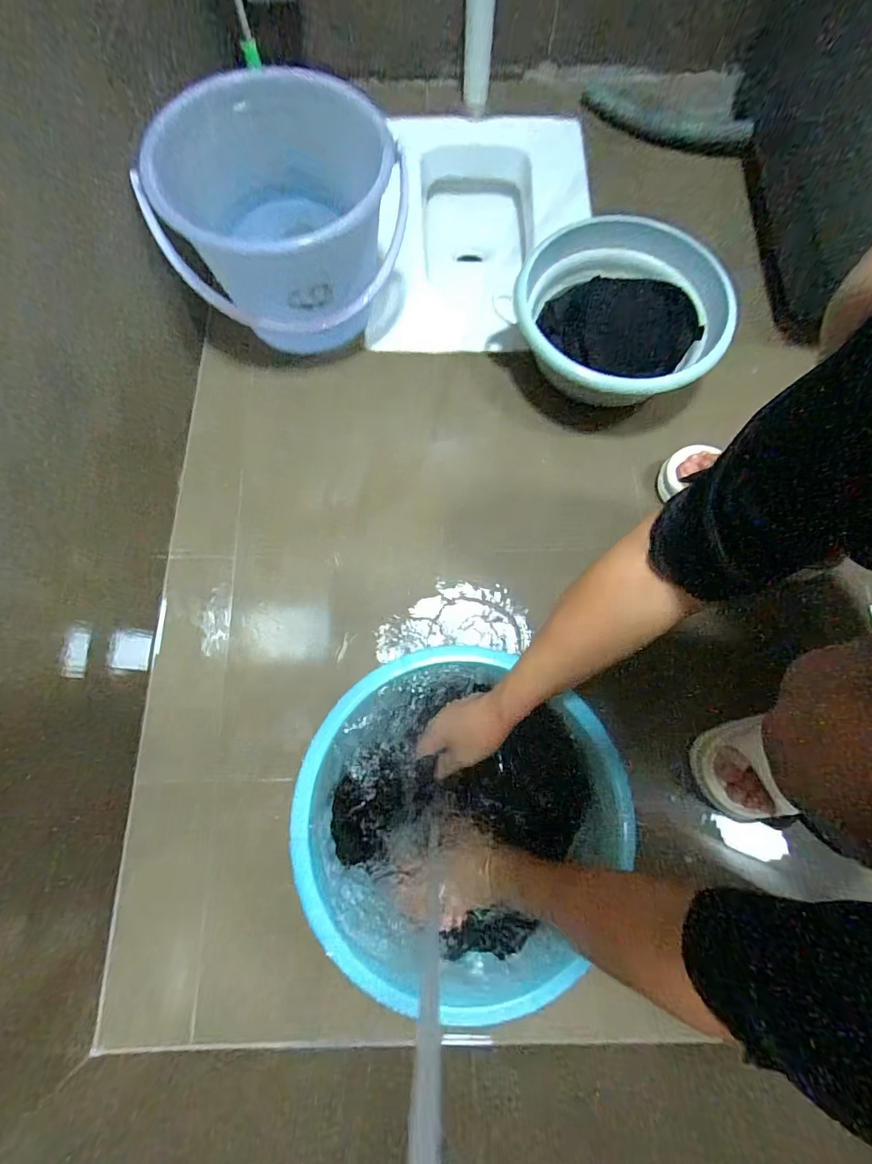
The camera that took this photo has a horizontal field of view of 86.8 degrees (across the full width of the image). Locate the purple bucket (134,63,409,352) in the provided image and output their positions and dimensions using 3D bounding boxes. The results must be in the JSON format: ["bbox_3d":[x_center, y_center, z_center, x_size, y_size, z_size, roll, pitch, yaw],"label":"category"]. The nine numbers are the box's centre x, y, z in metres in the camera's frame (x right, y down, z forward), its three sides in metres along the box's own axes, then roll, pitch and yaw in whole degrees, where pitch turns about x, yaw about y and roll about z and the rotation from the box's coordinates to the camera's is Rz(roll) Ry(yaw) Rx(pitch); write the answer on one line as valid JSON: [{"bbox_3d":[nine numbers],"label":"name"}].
[{"bbox_3d":[-0.205,-0.496,0.672,0.325,0.231,0.260,-9,75,-2],"label":"purple bucket"}]

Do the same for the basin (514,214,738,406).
[{"bbox_3d":[0.280,-0.382,0.706,0.261,0.135,0.279,0,74,0],"label":"basin"}]

